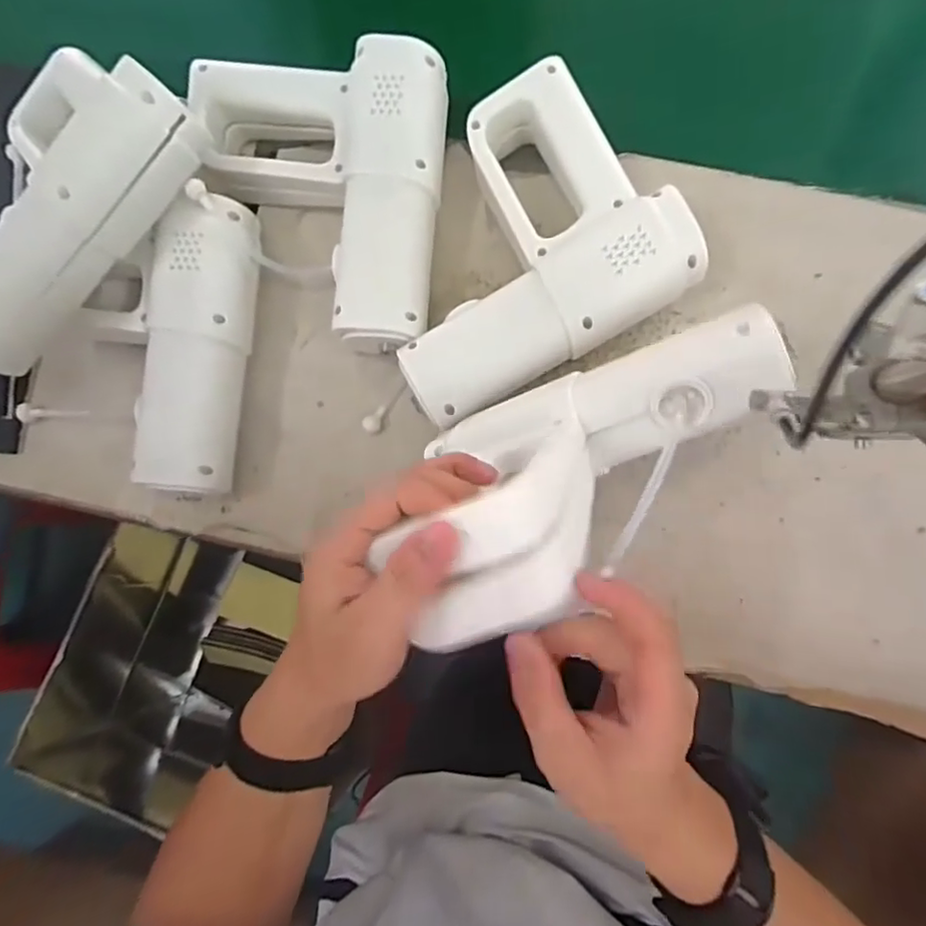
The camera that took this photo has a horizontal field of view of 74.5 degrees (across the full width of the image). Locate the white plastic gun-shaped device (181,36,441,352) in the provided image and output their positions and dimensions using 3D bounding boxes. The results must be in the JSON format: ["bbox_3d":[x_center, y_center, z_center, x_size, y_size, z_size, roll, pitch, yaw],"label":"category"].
[{"bbox_3d":[-0.106,-0.188,0.441,0.175,0.060,0.208,4,82,6],"label":"white plastic gun-shaped device"}]

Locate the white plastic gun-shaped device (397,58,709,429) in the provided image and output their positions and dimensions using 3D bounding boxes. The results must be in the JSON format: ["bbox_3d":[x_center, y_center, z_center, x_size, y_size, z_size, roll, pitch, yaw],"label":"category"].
[{"bbox_3d":[0.029,-0.148,0.423,0.204,0.060,0.182,-31,80,0],"label":"white plastic gun-shaped device"}]

